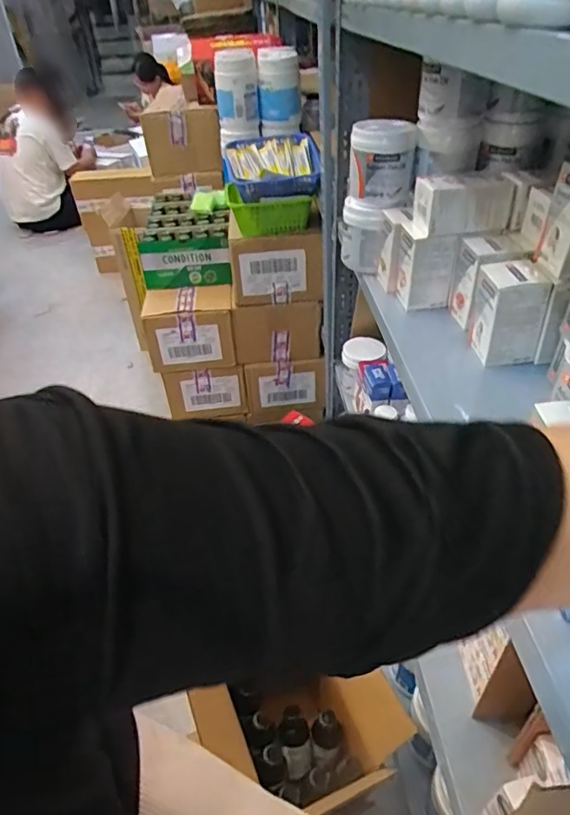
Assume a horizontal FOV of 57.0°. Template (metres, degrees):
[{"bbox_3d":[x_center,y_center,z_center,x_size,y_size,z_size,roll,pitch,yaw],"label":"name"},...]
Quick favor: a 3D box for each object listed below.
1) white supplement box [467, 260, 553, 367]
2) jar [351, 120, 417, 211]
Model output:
[{"bbox_3d":[0.248,-0.104,0.581,0.068,0.095,0.062,0,38,4],"label":"white supplement box"},{"bbox_3d":[0.137,-0.344,0.737,0.087,0.097,0.086,5,39,11],"label":"jar"}]

